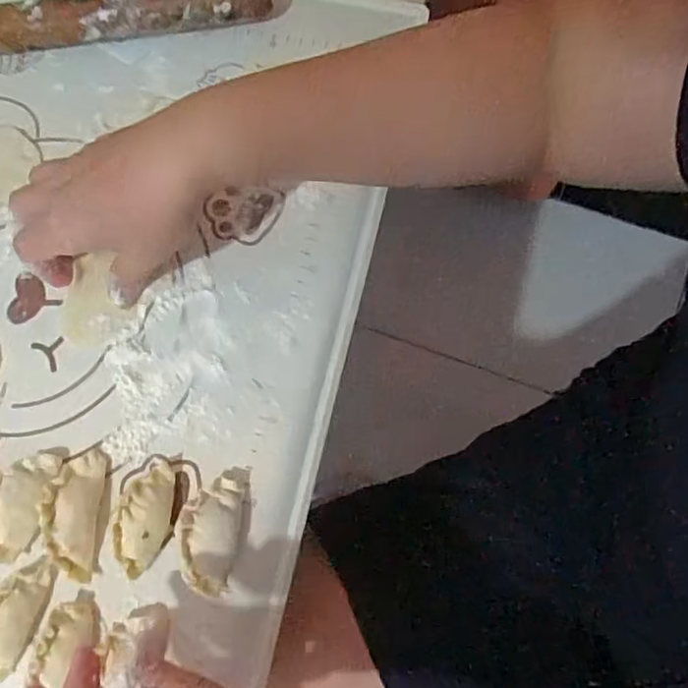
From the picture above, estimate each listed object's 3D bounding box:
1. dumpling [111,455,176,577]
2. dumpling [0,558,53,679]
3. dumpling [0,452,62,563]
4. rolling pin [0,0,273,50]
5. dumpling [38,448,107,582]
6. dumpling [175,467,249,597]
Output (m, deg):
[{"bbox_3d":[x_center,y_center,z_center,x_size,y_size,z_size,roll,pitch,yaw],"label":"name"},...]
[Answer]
[{"bbox_3d":[-0.108,0.095,0.347,0.025,0.018,0.060,10,76,4],"label":"dumpling"},{"bbox_3d":[-0.177,0.146,0.337,0.024,0.019,0.060,25,77,7],"label":"dumpling"},{"bbox_3d":[-0.180,0.090,0.350,0.036,0.022,0.057,0,75,1],"label":"dumpling"},{"bbox_3d":[-0.186,-0.212,0.415,0.273,0.030,0.024,-5,75,0],"label":"rolling pin"},{"bbox_3d":[-0.149,0.093,0.347,0.028,0.021,0.068,0,75,1],"label":"dumpling"},{"bbox_3d":[-0.072,0.100,0.342,0.031,0.022,0.065,2,75,2],"label":"dumpling"}]

